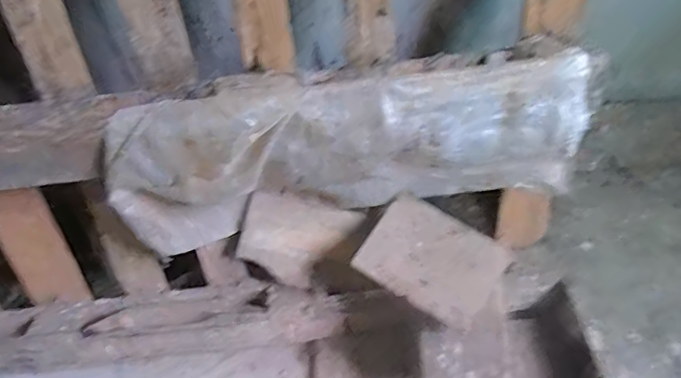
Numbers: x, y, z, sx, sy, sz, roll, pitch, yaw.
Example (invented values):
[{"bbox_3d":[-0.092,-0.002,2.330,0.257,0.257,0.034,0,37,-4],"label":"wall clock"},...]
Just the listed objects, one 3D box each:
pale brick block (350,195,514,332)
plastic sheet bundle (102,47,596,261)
[{"bbox_3d":[0.181,0.138,1.022,0.260,0.045,0.192,26,74,20],"label":"pale brick block"},{"bbox_3d":[0.016,-0.066,0.984,0.863,0.314,0.154,-6,54,-3],"label":"plastic sheet bundle"}]

